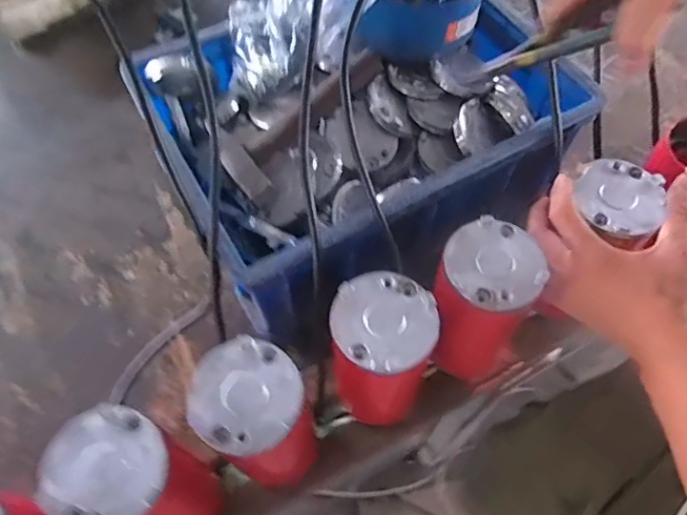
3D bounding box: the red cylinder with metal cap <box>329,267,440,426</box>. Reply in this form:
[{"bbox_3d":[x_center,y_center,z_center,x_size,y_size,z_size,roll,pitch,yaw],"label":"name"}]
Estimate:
[{"bbox_3d":[0.031,0.085,0.453,0.074,0.167,0.071,0,60,1],"label":"red cylinder with metal cap"}]

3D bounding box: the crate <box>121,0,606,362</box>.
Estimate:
[{"bbox_3d":[0.014,-0.126,0.564,0.373,0.189,0.313,-27,65,-13],"label":"crate"}]

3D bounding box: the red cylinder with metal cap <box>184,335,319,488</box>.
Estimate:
[{"bbox_3d":[-0.063,0.133,0.429,0.071,0.169,0.071,0,60,1],"label":"red cylinder with metal cap"}]

